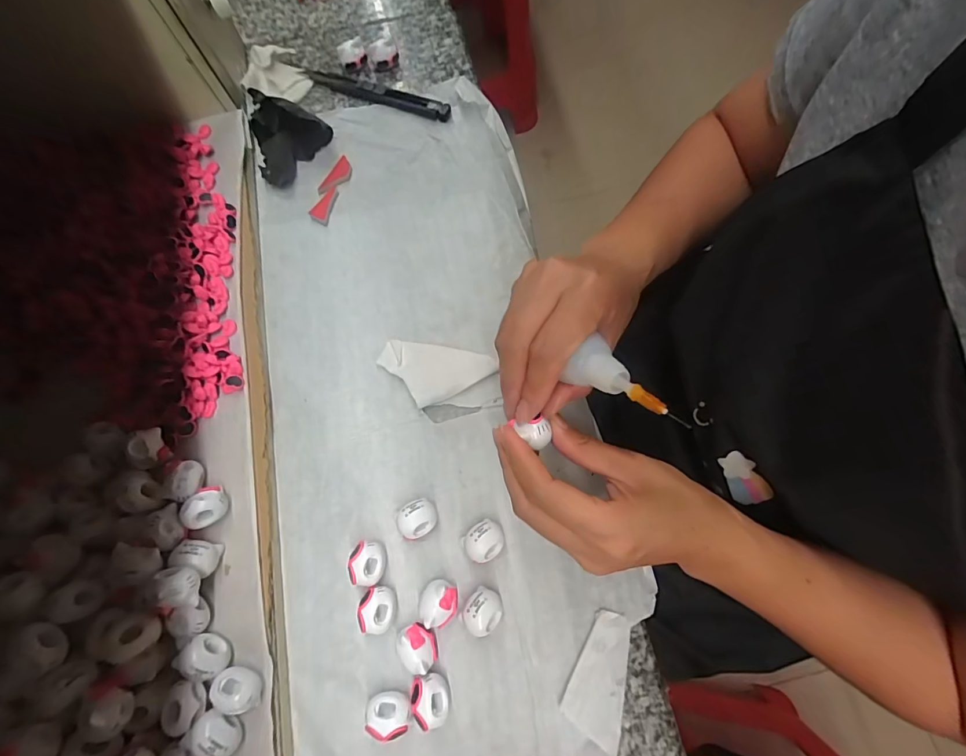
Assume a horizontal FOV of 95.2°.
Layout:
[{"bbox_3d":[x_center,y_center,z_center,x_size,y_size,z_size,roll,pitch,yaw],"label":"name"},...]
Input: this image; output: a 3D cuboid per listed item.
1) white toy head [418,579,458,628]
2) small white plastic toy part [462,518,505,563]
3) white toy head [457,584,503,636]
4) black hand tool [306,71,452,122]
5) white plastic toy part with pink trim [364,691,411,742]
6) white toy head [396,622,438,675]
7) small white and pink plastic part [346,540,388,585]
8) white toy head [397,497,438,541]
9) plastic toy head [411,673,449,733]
[{"bbox_3d":[-0.027,0.136,0.266,0.022,0.019,0.024,0,73,-2],"label":"white toy head"},{"bbox_3d":[0.001,0.102,0.276,0.025,0.020,0.021,-27,76,-9],"label":"small white plastic toy part"},{"bbox_3d":[-0.001,0.139,0.264,0.021,0.020,0.025,26,74,6],"label":"white toy head"},{"bbox_3d":[-0.093,-0.252,0.388,0.137,0.009,0.017,22,74,5],"label":"black hand tool"},{"bbox_3d":[-0.053,0.190,0.249,0.025,0.018,0.019,5,73,0],"label":"white plastic toy part with pink trim"},{"bbox_3d":[-0.039,0.158,0.259,0.021,0.018,0.024,-14,74,-6],"label":"white toy head"},{"bbox_3d":[-0.071,0.114,0.273,0.021,0.018,0.025,2,73,-1],"label":"small white and pink plastic part"},{"bbox_3d":[-0.042,0.089,0.280,0.025,0.018,0.022,-35,77,-11],"label":"white toy head"},{"bbox_3d":[-0.030,0.182,0.251,0.021,0.016,0.024,-7,74,-4],"label":"plastic toy head"}]

